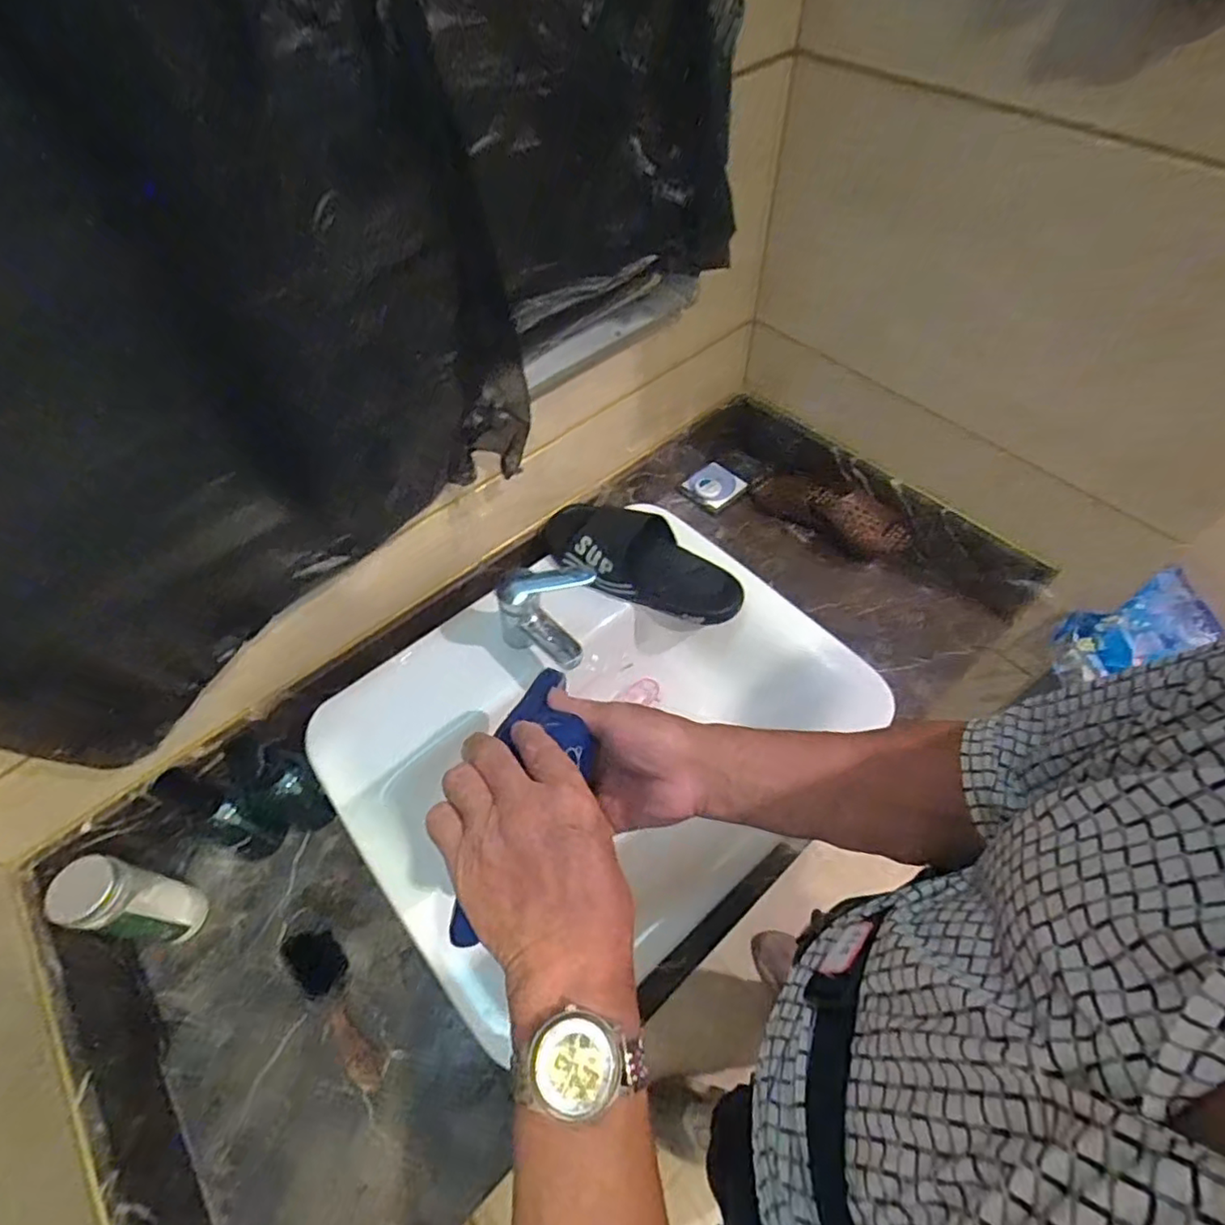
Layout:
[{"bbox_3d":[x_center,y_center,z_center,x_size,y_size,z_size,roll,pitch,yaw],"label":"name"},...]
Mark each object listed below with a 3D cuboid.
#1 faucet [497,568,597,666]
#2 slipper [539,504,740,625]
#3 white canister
[{"bbox_3d":[-0.069,0.021,0.704,0.107,0.125,0.092,-8,55,-2],"label":"faucet"},{"bbox_3d":[0.036,-0.072,0.788,0.268,0.066,0.110,16,58,14],"label":"slipper"},{"bbox_3d":[-0.472,0.287,0.614,0.055,0.162,0.058,-2,55,2],"label":"white canister"}]

